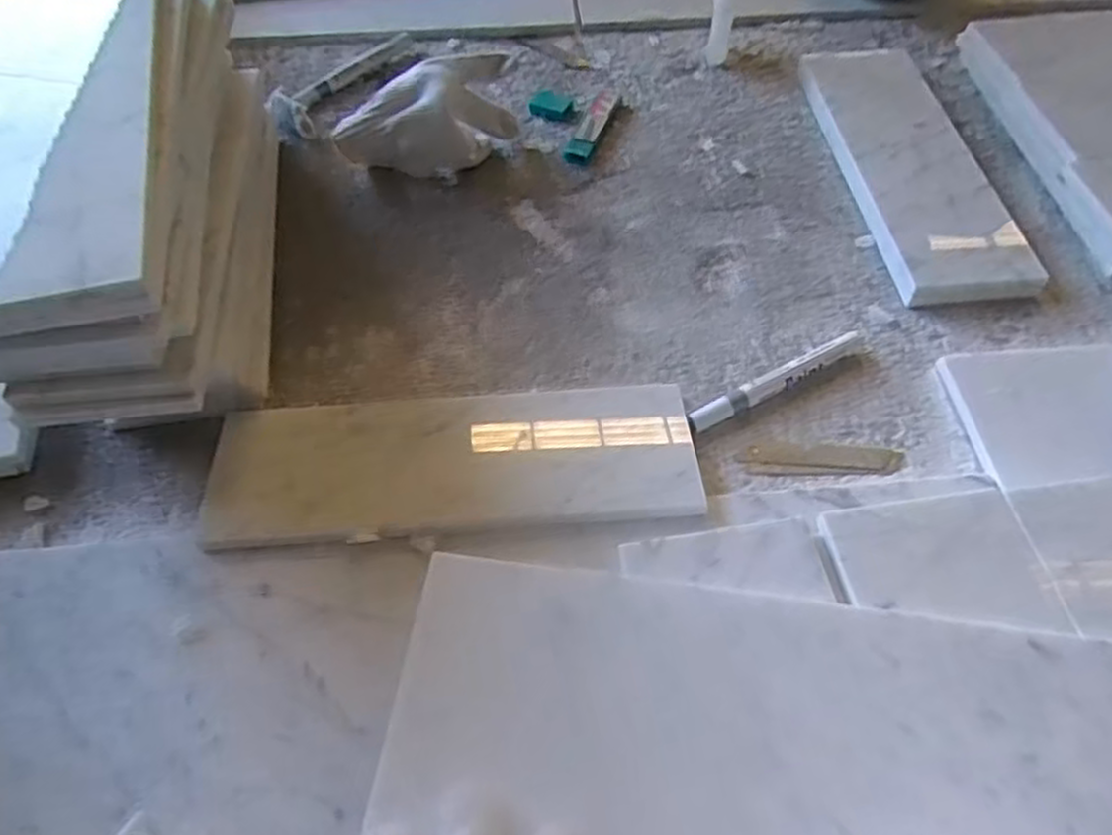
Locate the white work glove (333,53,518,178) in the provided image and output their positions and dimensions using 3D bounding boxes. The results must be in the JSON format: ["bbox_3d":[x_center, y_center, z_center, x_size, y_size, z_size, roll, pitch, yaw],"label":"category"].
[{"bbox_3d":[-0.108,-0.249,0.661,0.154,0.075,0.065,-12,56,-10],"label":"white work glove"}]

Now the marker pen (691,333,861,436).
[{"bbox_3d":[0.152,-0.026,0.541,0.145,0.019,0.018,-25,59,-18],"label":"marker pen"}]

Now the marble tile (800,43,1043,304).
[{"bbox_3d":[0.294,-0.216,0.660,0.102,0.018,0.298,-7,57,0],"label":"marble tile"}]

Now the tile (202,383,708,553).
[{"bbox_3d":[-0.061,0.025,0.494,0.292,0.015,0.106,-3,55,-5],"label":"tile"}]

